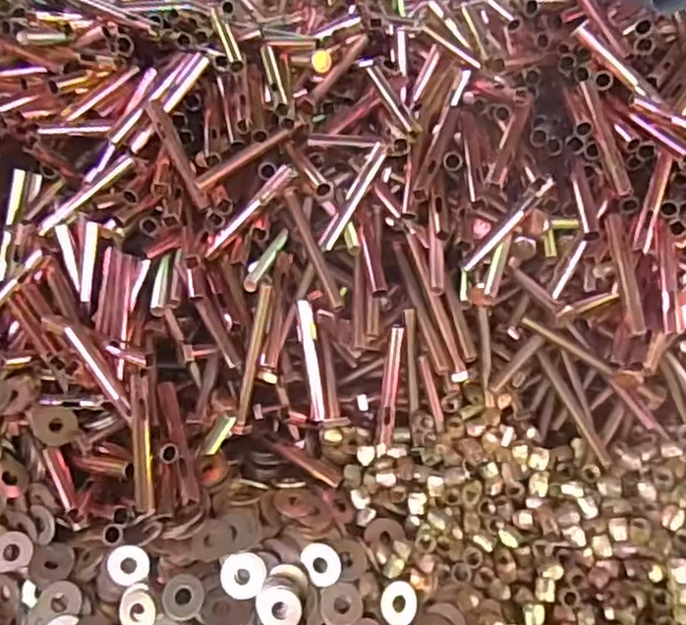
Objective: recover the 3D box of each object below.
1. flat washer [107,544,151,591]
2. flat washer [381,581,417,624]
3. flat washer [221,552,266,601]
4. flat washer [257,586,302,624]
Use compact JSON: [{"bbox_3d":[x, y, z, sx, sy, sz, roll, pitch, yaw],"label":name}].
[{"bbox_3d":[-0.133,0.156,0.414,0.026,0.004,0.024,0,86,-2],"label":"flat washer"},{"bbox_3d":[0.033,0.174,0.400,0.022,0.004,0.025,22,68,-12],"label":"flat washer"},{"bbox_3d":[-0.059,0.156,0.398,0.026,0.004,0.026,1,79,-4],"label":"flat washer"},{"bbox_3d":[-0.037,0.174,0.394,0.026,0.004,0.025,4,68,-9],"label":"flat washer"}]

